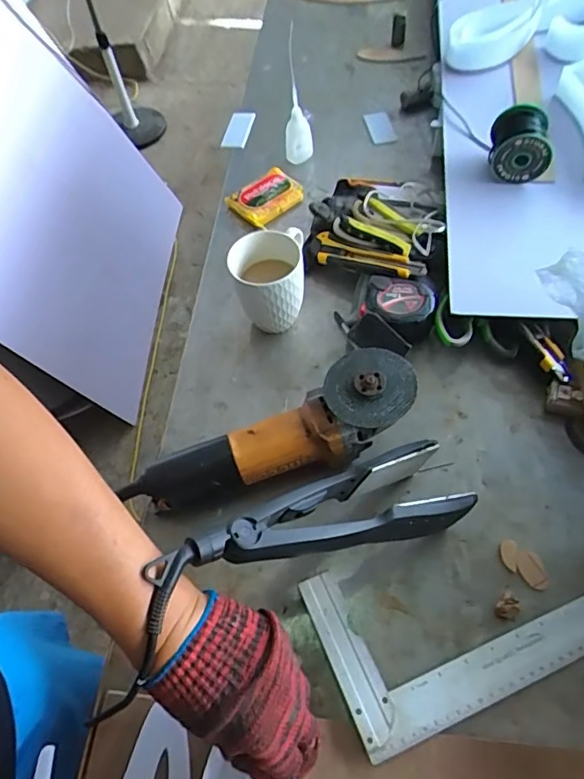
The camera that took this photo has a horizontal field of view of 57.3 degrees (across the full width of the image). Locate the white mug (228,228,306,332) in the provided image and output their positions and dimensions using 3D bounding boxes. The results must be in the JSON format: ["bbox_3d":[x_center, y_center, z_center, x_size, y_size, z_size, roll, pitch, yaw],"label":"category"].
[{"bbox_3d":[-0.026,-0.123,0.646,0.084,0.108,0.097,-3,56,4],"label":"white mug"}]

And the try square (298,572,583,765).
[{"bbox_3d":[0.152,0.192,0.472,0.254,0.015,0.145,-23,58,-6],"label":"try square"}]

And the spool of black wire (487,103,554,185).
[{"bbox_3d":[0.297,-0.323,0.700,0.070,0.072,0.075,3,59,10],"label":"spool of black wire"}]

